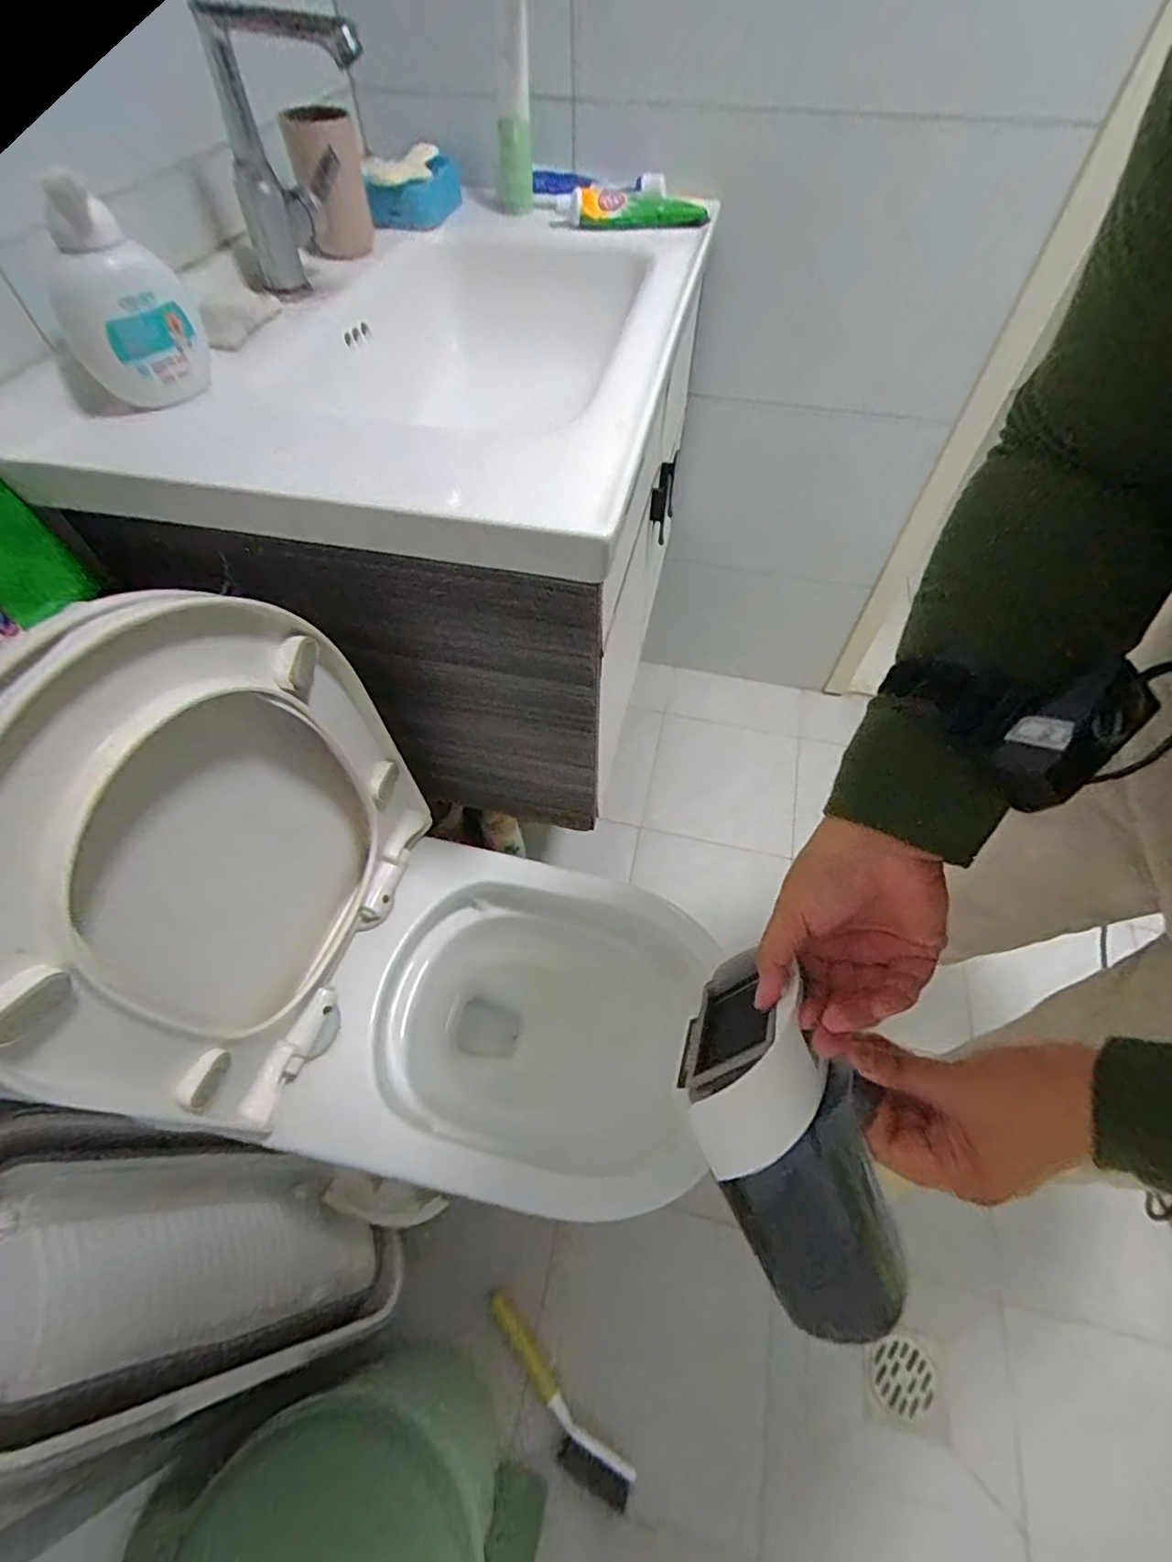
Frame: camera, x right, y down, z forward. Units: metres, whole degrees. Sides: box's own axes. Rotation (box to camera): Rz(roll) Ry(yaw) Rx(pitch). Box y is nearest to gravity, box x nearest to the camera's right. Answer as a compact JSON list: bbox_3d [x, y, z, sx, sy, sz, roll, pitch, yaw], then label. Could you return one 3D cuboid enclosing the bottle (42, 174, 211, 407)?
[{"bbox_3d":[-0.357,-0.374,0.451,0.090,0.122,0.102,-24,59,-16],"label":"bottle"}]

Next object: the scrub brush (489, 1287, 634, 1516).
[{"bbox_3d":[-0.045,0.776,0.741,0.245,0.024,0.050,38,63,22],"label":"scrub brush"}]

